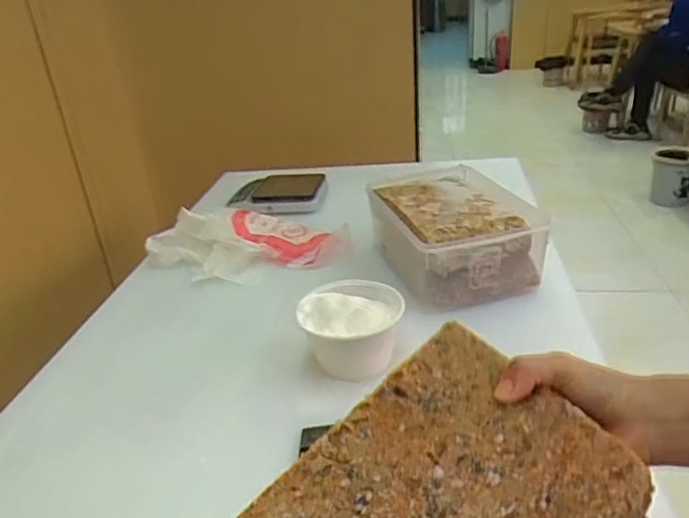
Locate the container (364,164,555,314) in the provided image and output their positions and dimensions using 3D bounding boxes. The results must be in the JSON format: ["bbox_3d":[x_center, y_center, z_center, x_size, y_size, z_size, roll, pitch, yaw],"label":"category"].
[{"bbox_3d":[0.172,-0.049,1.001,0.238,0.120,0.323,-10,28,-8],"label":"container"}]

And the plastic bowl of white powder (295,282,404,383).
[{"bbox_3d":[0.011,0.104,0.791,0.132,0.101,0.128,-4,27,2],"label":"plastic bowl of white powder"}]

